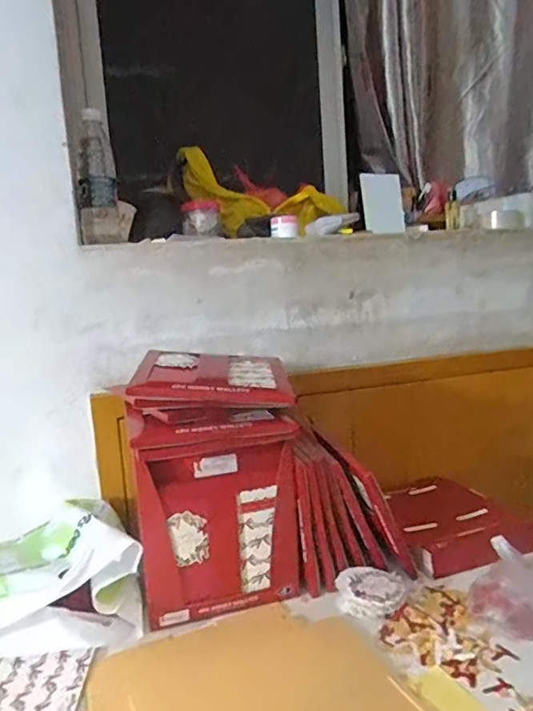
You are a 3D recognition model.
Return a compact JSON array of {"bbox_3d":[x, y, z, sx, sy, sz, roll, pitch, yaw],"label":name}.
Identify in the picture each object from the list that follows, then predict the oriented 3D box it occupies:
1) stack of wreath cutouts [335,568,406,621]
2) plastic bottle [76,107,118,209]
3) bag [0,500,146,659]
[{"bbox_3d":[0.137,0.315,0.697,0.088,0.036,0.070,-2,8,13],"label":"stack of wreath cutouts"},{"bbox_3d":[-0.299,-0.337,0.912,0.065,0.156,0.078,-7,8,-17],"label":"plastic bottle"},{"bbox_3d":[-0.293,0.285,0.722,0.236,0.095,0.251,-6,8,-10],"label":"bag"}]

